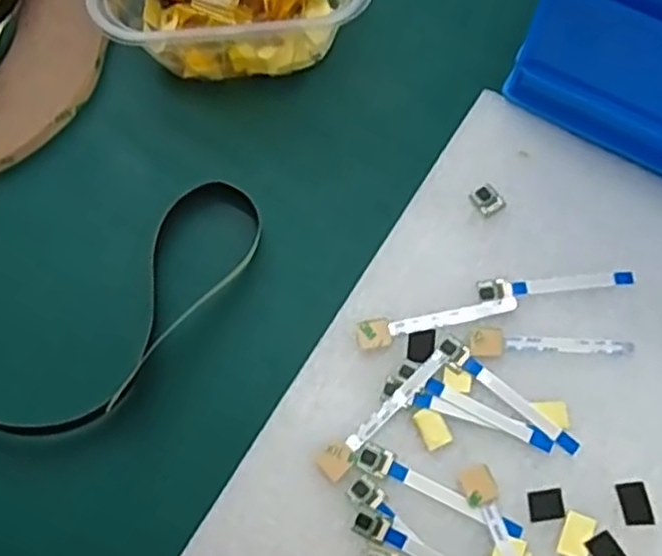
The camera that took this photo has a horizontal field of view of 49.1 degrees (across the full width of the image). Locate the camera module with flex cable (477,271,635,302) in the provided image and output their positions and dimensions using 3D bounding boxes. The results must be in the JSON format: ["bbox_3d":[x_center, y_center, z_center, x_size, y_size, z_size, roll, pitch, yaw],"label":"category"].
[{"bbox_3d":[0.087,0.001,0.279,0.060,0.004,0.008,-8,69,-2],"label":"camera module with flex cable"}]

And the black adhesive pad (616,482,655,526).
[{"bbox_3d":[0.106,0.078,0.249,0.010,0.004,0.014,-8,69,-2],"label":"black adhesive pad"}]

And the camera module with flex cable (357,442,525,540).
[{"bbox_3d":[0.038,0.074,0.251,0.060,0.004,0.010,24,72,10],"label":"camera module with flex cable"}]

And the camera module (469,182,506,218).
[{"bbox_3d":[0.064,-0.032,0.292,0.011,0.004,0.012,-34,72,-11],"label":"camera module"}]

